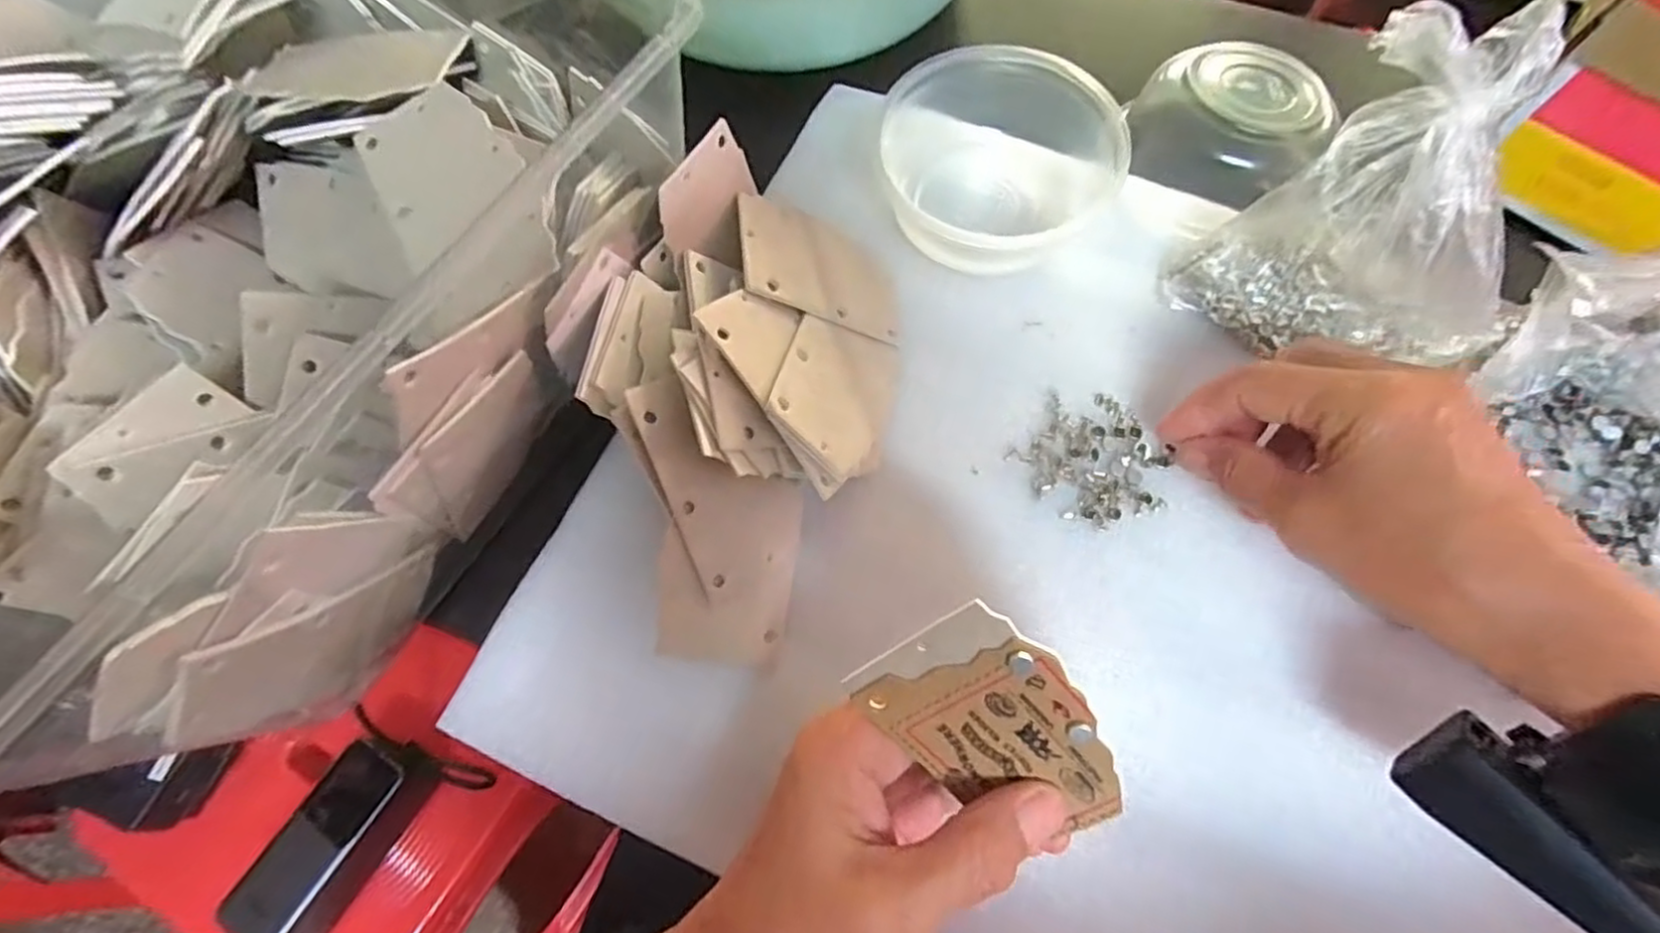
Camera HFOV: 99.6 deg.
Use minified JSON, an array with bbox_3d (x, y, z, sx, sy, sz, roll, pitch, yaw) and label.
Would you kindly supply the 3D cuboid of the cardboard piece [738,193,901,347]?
[{"bbox_3d":[-0.003,-0.090,0.315,0.085,0.005,0.060,13,59,-36],"label":"cardboard piece"}]

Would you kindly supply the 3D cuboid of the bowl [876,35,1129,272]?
[{"bbox_3d":[0.079,-0.143,0.334,0.112,0.061,0.090,15,69,8],"label":"bowl"}]

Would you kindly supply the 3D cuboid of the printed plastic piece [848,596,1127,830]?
[{"bbox_3d":[0.050,0.078,0.207,0.053,0.004,0.080,-37,104,22],"label":"printed plastic piece"}]

